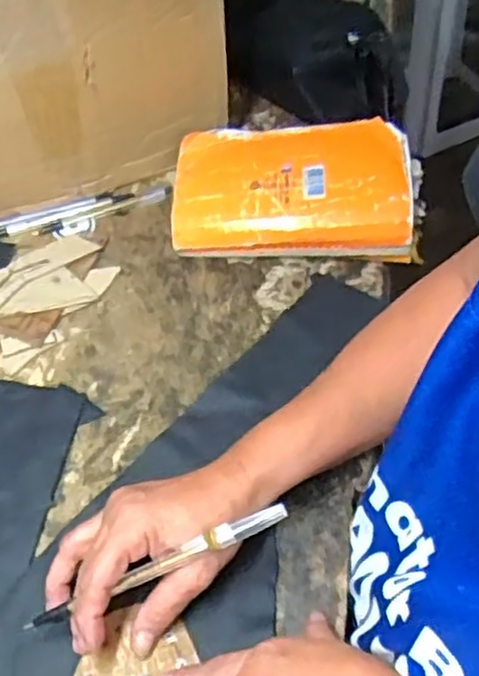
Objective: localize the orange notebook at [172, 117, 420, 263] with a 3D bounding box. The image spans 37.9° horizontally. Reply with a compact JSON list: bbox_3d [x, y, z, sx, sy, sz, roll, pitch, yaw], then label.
[{"bbox_3d":[0.046,-0.135,0.617,0.200,0.031,0.136,-1,62,9],"label":"orange notebook"}]

